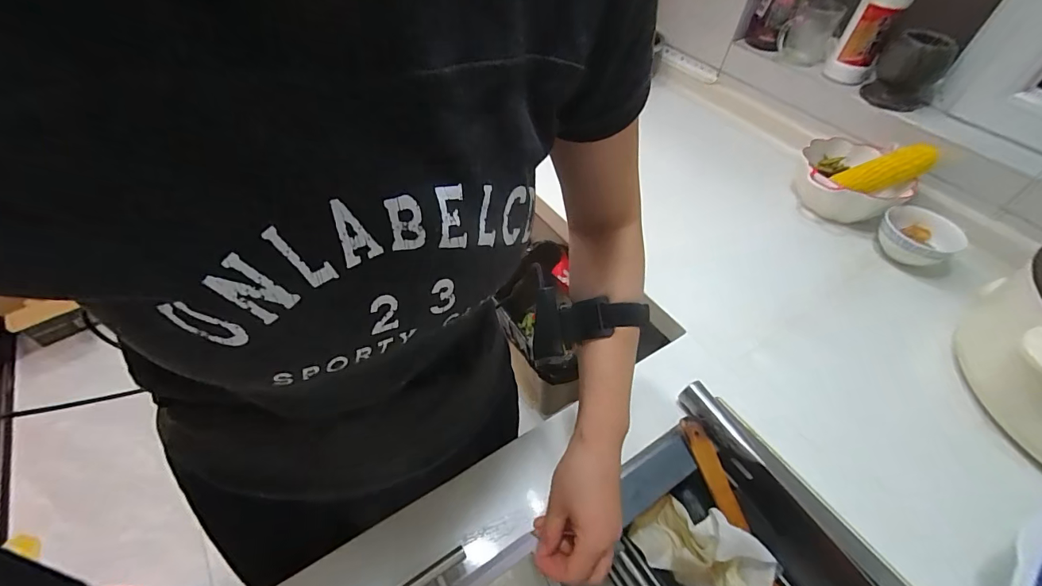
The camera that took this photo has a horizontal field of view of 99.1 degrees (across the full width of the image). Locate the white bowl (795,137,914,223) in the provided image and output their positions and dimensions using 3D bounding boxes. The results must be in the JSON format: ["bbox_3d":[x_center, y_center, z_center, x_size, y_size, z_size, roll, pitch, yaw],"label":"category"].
[{"bbox_3d":[0.553,-0.195,0.784,0.144,0.092,0.170,0,48,-6],"label":"white bowl"}]

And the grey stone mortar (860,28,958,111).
[{"bbox_3d":[0.648,-0.367,0.742,0.099,0.111,0.089,34,54,23],"label":"grey stone mortar"}]

